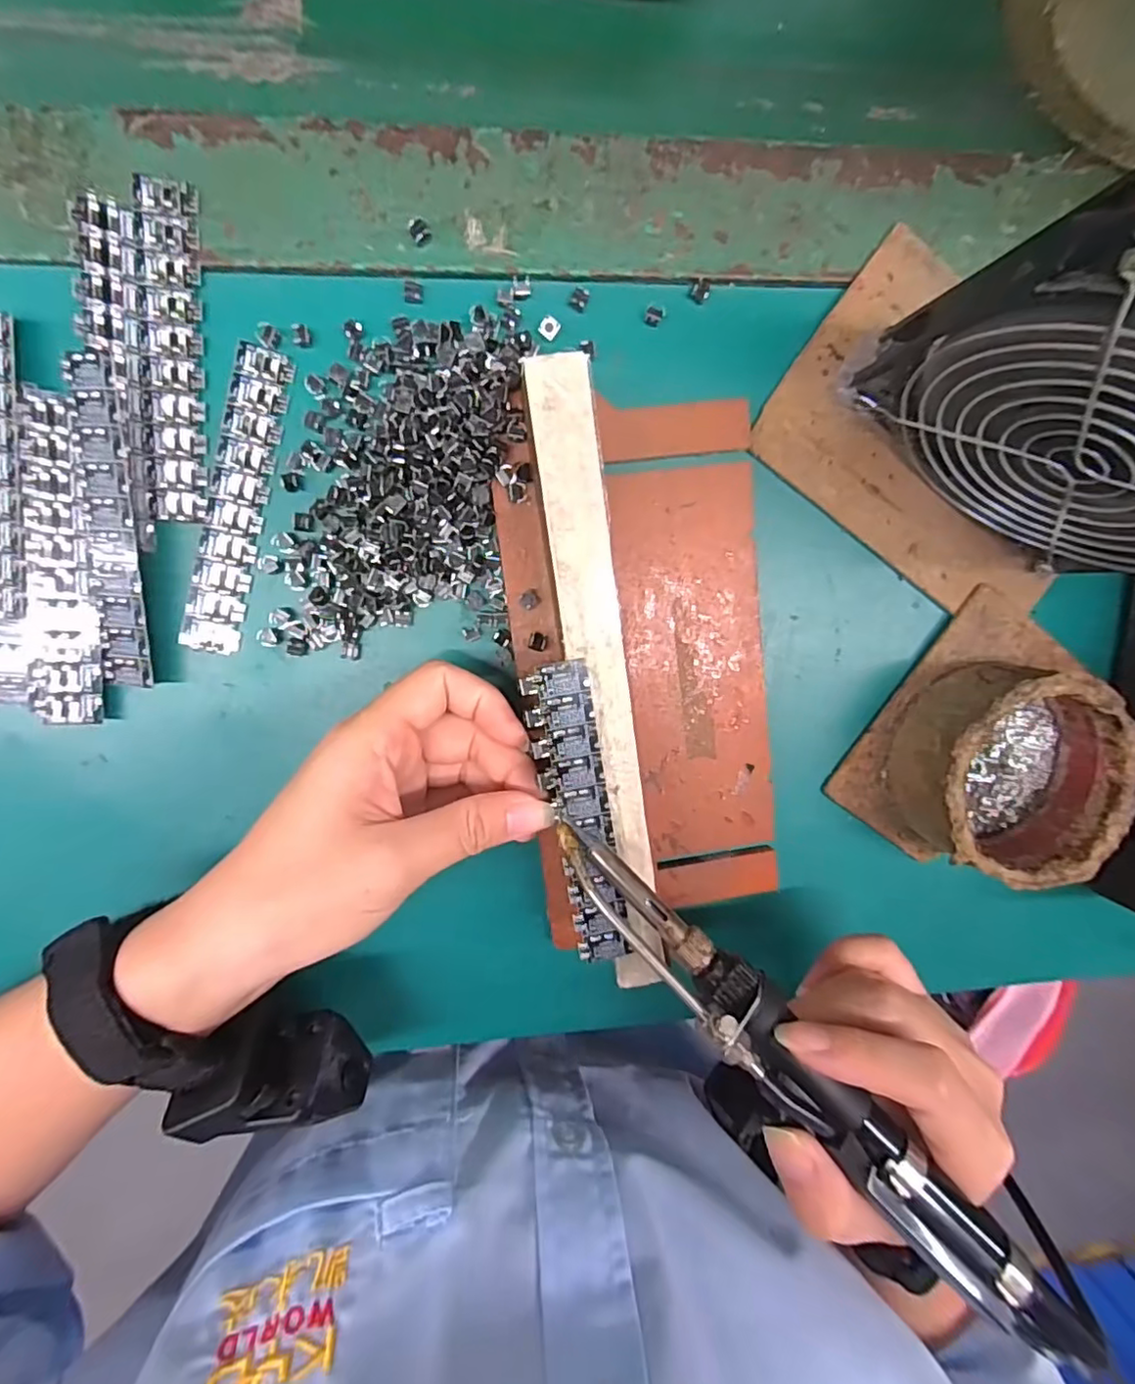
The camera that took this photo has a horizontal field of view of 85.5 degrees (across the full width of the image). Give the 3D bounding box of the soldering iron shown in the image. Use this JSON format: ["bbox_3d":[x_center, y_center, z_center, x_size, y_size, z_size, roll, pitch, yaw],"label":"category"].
[{"bbox_3d":[0.073,0.117,0.184,0.206,0.022,0.020,44,91,9],"label":"soldering iron"}]

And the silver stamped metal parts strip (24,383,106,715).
[{"bbox_3d":[-0.176,-0.044,0.214,0.021,0.011,0.110,3,97,-6],"label":"silver stamped metal parts strip"}]

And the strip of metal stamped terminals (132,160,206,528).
[{"bbox_3d":[-0.136,-0.116,0.211,0.018,0.006,0.107,2,97,-6],"label":"strip of metal stamped terminals"}]

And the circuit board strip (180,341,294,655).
[{"bbox_3d":[-0.120,-0.068,0.223,0.019,0.004,0.107,14,96,-8],"label":"circuit board strip"}]

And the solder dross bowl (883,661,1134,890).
[{"bbox_3d":[0.179,0.032,0.250,0.081,0.043,0.080,-1,98,-6],"label":"solder dross bowl"}]

